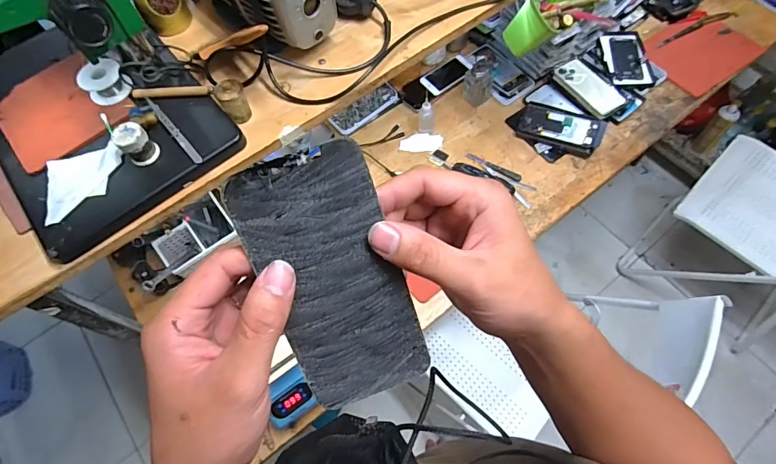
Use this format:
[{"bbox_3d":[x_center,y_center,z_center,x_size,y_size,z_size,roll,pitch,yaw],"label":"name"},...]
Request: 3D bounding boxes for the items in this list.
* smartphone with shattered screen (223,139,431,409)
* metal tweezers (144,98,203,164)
[{"bbox_3d":[-0.028,0.031,0.246,0.073,0.153,0.005,-21,21,-9],"label":"smartphone with shattered screen"},{"bbox_3d":[-0.272,-0.129,0.544,0.012,0.007,0.122,-36,71,-25],"label":"metal tweezers"}]

